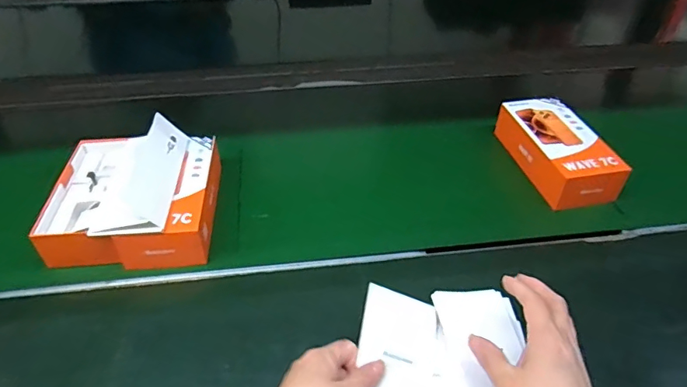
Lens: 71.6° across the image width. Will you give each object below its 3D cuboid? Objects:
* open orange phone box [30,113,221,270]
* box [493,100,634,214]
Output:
[{"bbox_3d":[-0.254,-0.009,0.584,0.186,0.090,0.197,-3,42,-3],"label":"open orange phone box"},{"bbox_3d":[0.296,-0.061,0.670,0.099,0.059,0.182,-9,42,-9],"label":"box"}]

